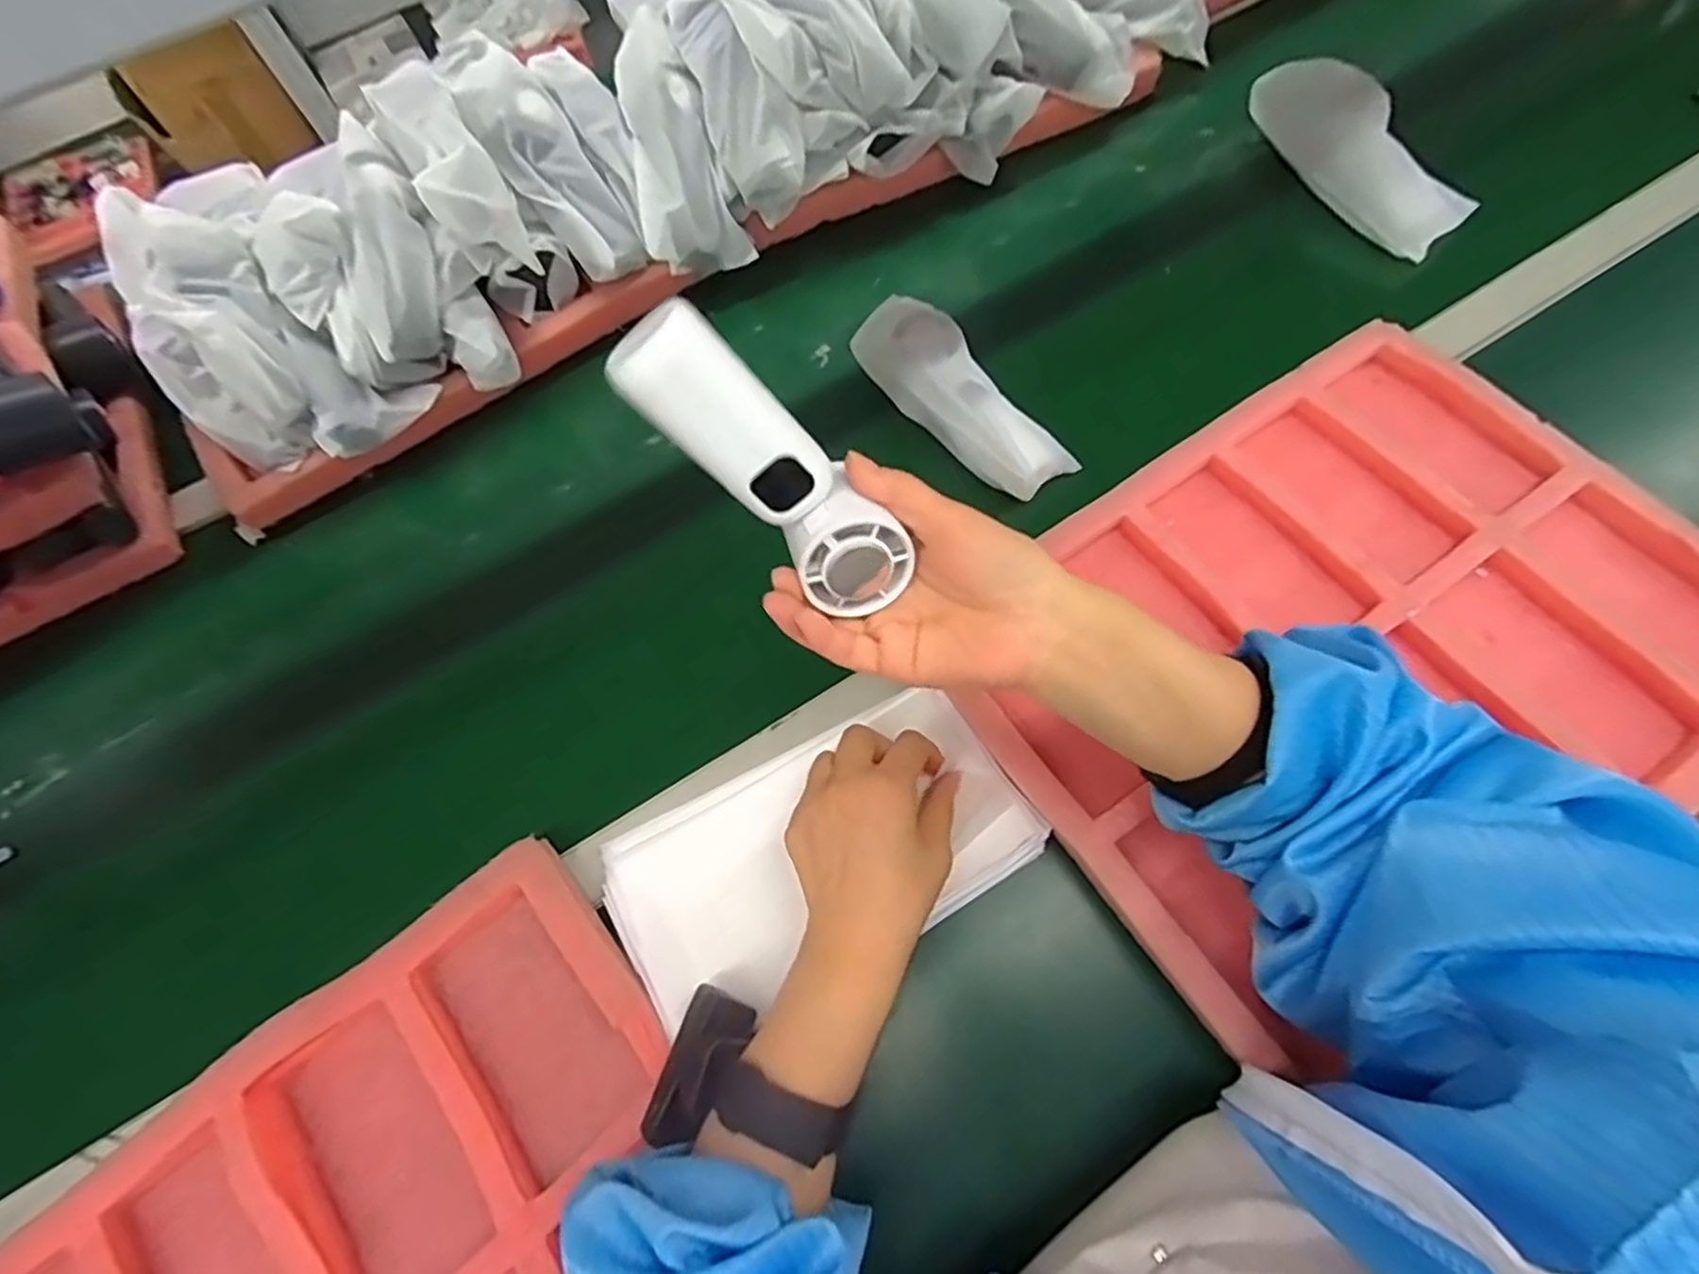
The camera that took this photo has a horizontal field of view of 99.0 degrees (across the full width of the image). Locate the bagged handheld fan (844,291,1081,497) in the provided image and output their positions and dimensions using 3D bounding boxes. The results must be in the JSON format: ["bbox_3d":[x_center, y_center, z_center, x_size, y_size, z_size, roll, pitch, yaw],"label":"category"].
[{"bbox_3d":[0.079,-0.179,0.534,0.062,0.054,0.188,-38,68,-11],"label":"bagged handheld fan"}]

